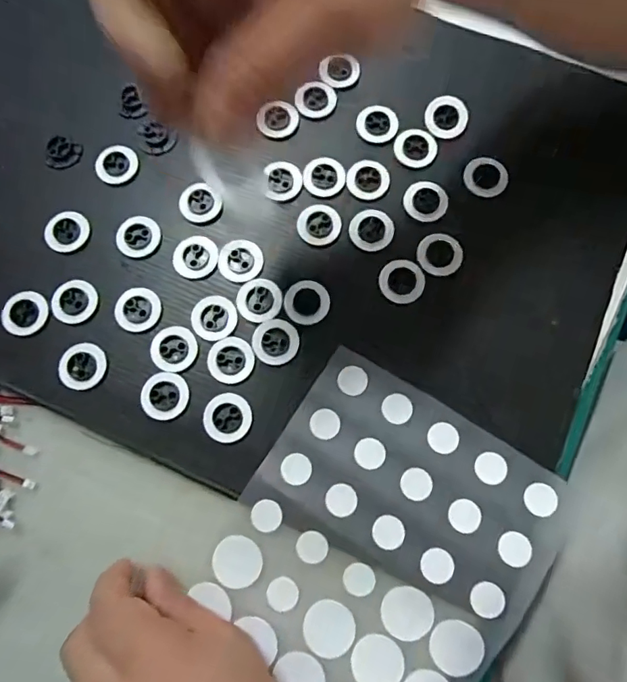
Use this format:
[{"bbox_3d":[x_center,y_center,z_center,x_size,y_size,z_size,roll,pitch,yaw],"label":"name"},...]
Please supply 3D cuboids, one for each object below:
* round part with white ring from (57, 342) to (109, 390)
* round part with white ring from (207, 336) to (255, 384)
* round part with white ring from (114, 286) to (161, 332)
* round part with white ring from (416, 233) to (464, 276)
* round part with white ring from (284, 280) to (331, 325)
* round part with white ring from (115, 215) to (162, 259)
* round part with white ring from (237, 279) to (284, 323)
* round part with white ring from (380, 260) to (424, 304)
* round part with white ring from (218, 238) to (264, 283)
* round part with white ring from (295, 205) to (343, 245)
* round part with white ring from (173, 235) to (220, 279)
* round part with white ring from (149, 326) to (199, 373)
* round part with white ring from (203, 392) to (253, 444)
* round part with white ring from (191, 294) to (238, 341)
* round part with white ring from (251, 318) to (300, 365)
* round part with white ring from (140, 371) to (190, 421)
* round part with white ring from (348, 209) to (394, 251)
[{"bbox_3d":[-0.141,0.015,0.286,0.027,0.004,0.028,0,77,2],"label":"round part with white ring"},{"bbox_3d":[-0.050,0.011,0.285,0.028,0.004,0.028,0,77,2],"label":"round part with white ring"},{"bbox_3d":[-0.111,-0.020,0.294,0.028,0.004,0.028,0,77,2],"label":"round part with white ring"},{"bbox_3d":[0.080,-0.055,0.297,0.028,0.004,0.027,0,77,2],"label":"round part with white ring"},{"bbox_3d":[-0.004,-0.024,0.291,0.027,0.004,0.027,0,77,2],"label":"round part with white ring"},{"bbox_3d":[-0.114,-0.068,0.306,0.028,0.004,0.028,0,77,2],"label":"round part with white ring"},{"bbox_3d":[-0.034,-0.026,0.292,0.027,0.004,0.027,0,77,2],"label":"round part with white ring"},{"bbox_3d":[0.055,-0.038,0.294,0.027,0.006,0.027,0,77,2],"label":"round part with white ring"},{"bbox_3d":[-0.047,-0.052,0.299,0.028,0.004,0.028,0,77,2],"label":"round part with white ring"},{"bbox_3d":[0.004,-0.076,0.304,0.028,0.004,0.028,0,77,2],"label":"round part with white ring"},{"bbox_3d":[-0.076,-0.055,0.301,0.028,0.004,0.028,0,77,2],"label":"round part with white ring"},{"bbox_3d":[-0.086,0.004,0.287,0.027,0.004,0.028,0,77,2],"label":"round part with white ring"},{"bbox_3d":[-0.051,0.045,0.276,0.028,0.004,0.028,0,77,2],"label":"round part with white ring"},{"bbox_3d":[-0.062,-0.015,0.291,0.028,0.004,0.028,0,77,2],"label":"round part with white ring"},{"bbox_3d":[-0.023,0.000,0.286,0.028,0.004,0.028,0,77,2],"label":"round part with white ring"},{"bbox_3d":[-0.089,0.033,0.280,0.027,0.004,0.028,0,77,2],"label":"round part with white ring"},{"bbox_3d":[0.038,-0.073,0.302,0.028,0.004,0.027,0,77,2],"label":"round part with white ring"}]

